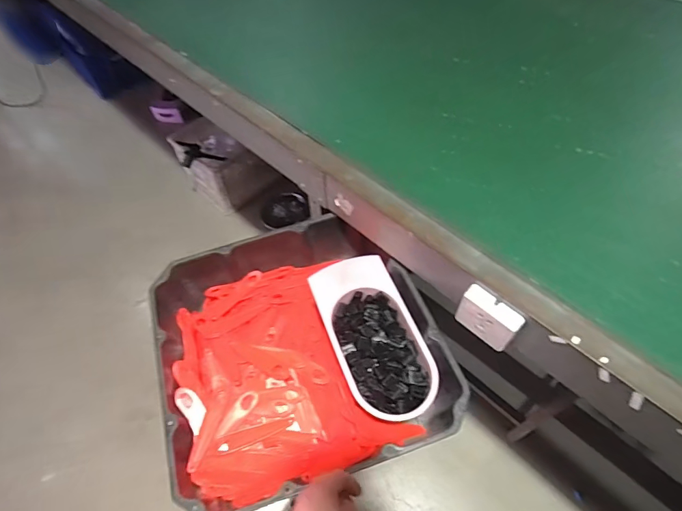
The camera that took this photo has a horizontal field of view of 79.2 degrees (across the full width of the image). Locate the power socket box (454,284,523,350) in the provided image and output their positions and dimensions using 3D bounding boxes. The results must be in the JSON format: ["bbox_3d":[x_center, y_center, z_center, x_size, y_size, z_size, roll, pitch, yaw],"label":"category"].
[{"bbox_3d":[0.212,0.091,0.598,0.085,0.076,0.027,36,65,23],"label":"power socket box"}]

